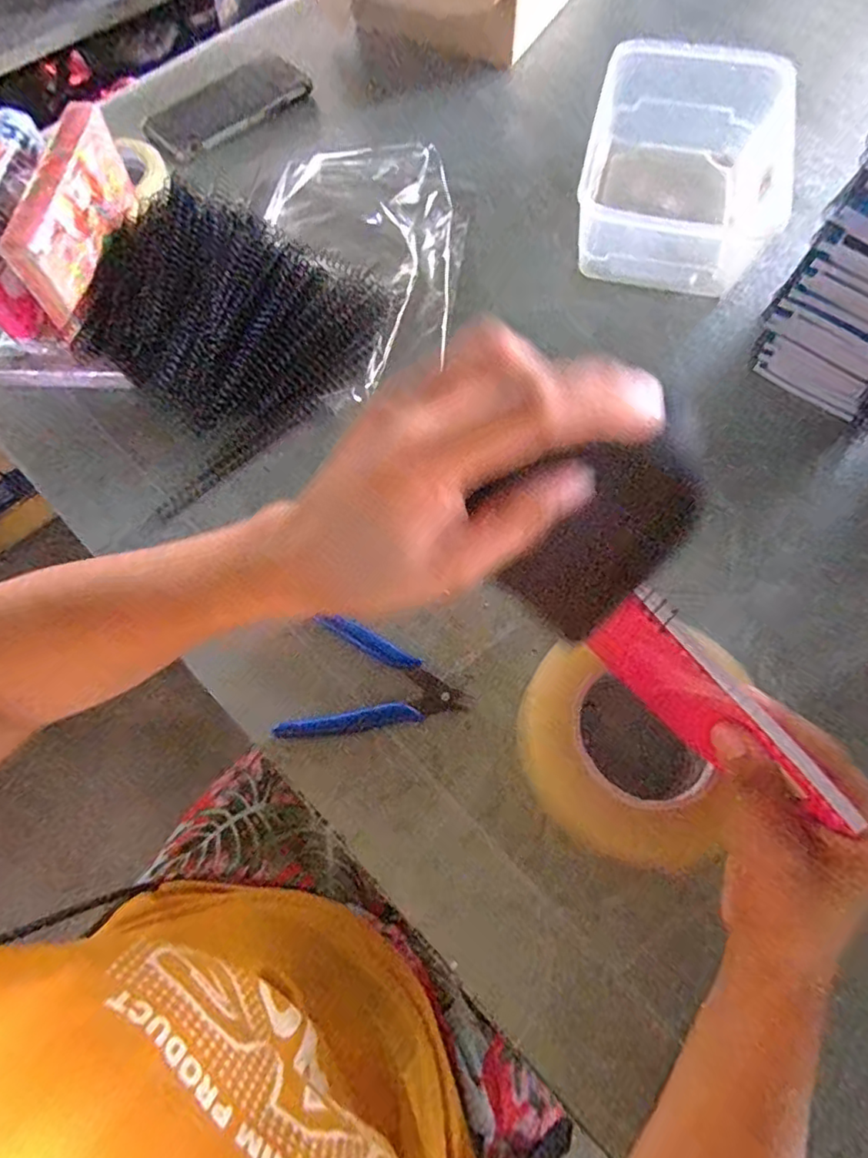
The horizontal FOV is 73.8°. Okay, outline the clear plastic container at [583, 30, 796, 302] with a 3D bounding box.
[{"bbox_3d":[0.217,-0.364,0.509,0.158,0.071,0.236,13,70,6],"label":"clear plastic container"}]

